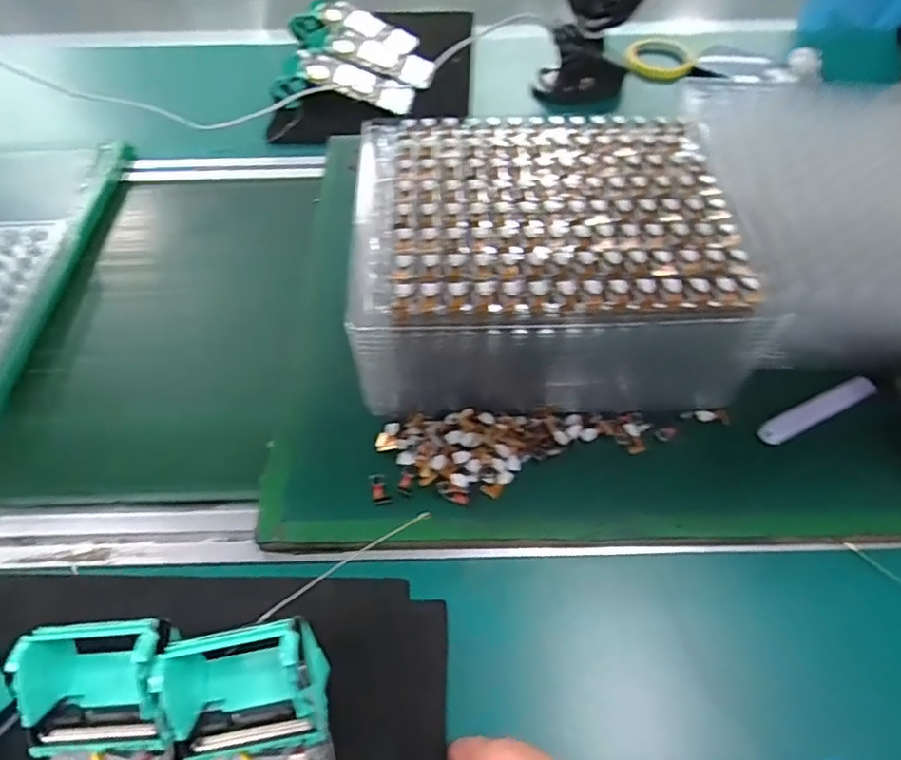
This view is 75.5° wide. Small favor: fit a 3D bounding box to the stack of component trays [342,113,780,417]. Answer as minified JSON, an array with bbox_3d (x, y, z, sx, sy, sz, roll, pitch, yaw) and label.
[{"bbox_3d":[0.072,-0.093,0.472,0.276,0.122,0.218,-1,55,-1],"label":"stack of component trays"}]

